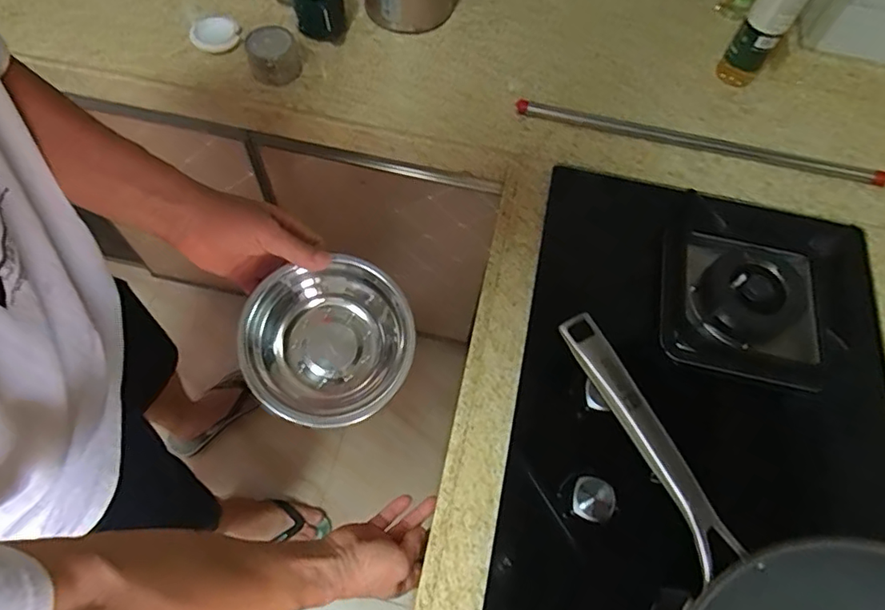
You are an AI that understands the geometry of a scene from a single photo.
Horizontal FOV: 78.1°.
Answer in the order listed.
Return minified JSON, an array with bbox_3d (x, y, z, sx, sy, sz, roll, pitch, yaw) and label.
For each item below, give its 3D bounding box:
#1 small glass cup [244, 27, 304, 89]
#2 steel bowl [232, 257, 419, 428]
[{"bbox_3d":[-0.245,-0.361,0.793,0.071,0.045,0.070,1,63,-2],"label":"small glass cup"},{"bbox_3d":[-0.104,0.031,0.501,0.152,0.065,0.152,1,80,-4],"label":"steel bowl"}]

